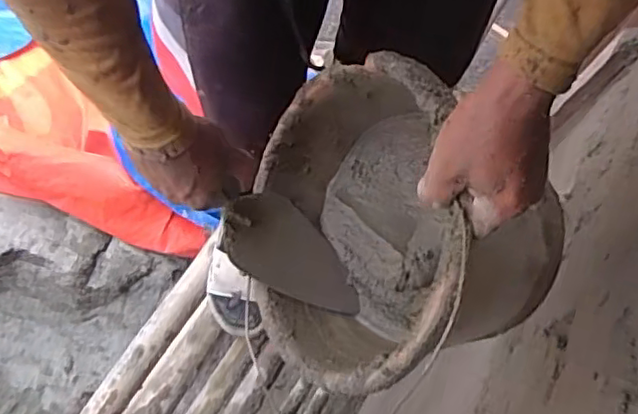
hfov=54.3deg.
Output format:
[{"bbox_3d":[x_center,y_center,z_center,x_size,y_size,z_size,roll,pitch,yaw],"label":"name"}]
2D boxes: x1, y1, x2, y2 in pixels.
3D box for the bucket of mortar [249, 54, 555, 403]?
[{"bbox_3d":[0.036,0.012,0.528,0.225,0.234,0.263,-40,76,-16],"label":"bucket of mortar"}]

